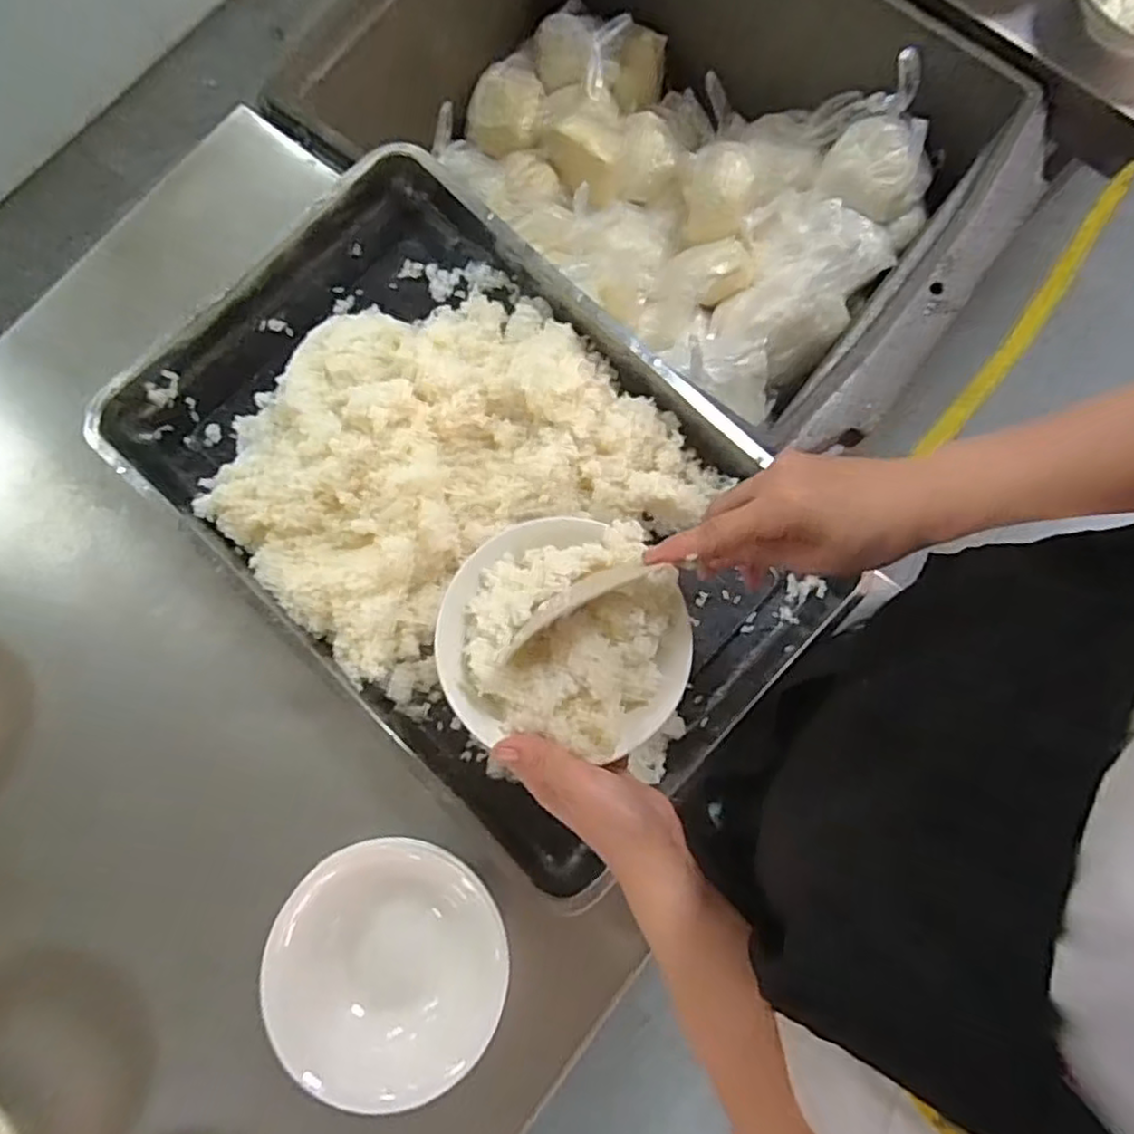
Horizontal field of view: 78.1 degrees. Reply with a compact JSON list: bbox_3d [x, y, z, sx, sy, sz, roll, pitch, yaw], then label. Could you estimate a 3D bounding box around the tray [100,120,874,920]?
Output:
[{"bbox_3d":[-0.085,-0.073,0.611,0.600,0.071,0.396,43,81,6],"label":"tray"}]

